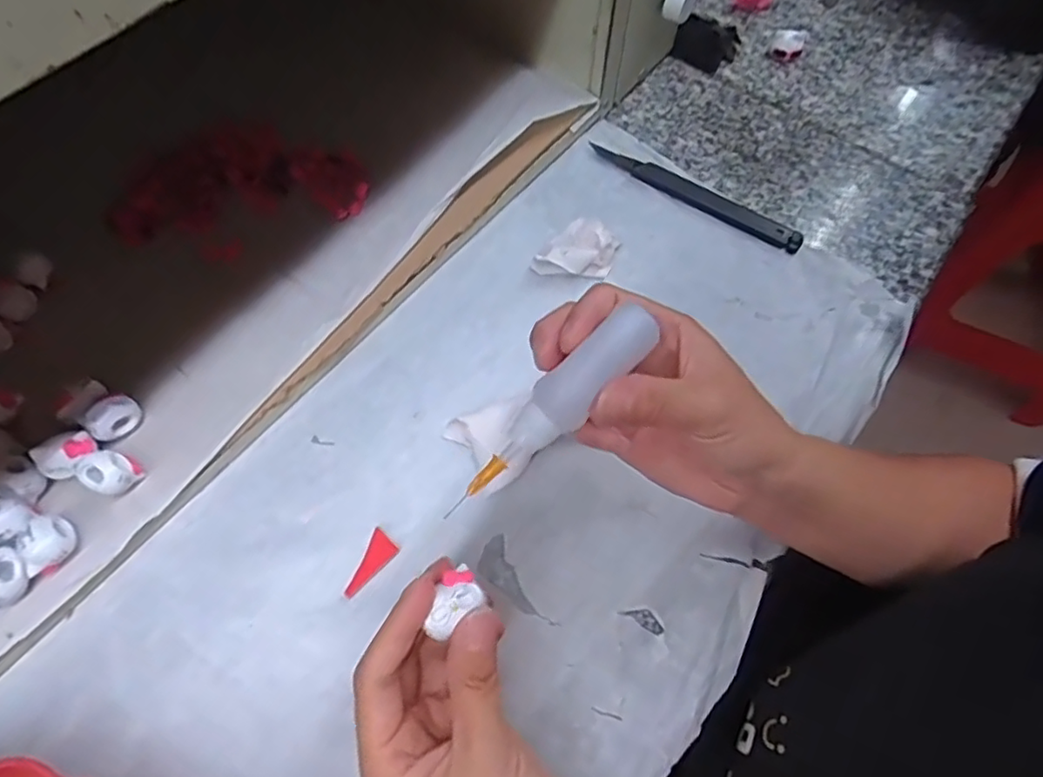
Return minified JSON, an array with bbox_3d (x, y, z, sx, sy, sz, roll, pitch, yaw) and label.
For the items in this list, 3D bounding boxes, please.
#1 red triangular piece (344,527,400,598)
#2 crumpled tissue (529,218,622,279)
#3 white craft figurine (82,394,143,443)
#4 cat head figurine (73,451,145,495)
[{"bbox_3d":[-0.079,0.088,0.309,0.016,0.005,0.033,41,70,17],"label":"red triangular piece"},{"bbox_3d":[0.038,-0.087,0.387,0.039,0.022,0.053,36,69,15],"label":"crumpled tissue"},{"bbox_3d":[-0.212,0.016,0.318,0.016,0.020,0.024,37,69,15],"label":"white craft figurine"},{"bbox_3d":[-0.205,0.041,0.303,0.024,0.019,0.021,22,66,9],"label":"cat head figurine"}]

